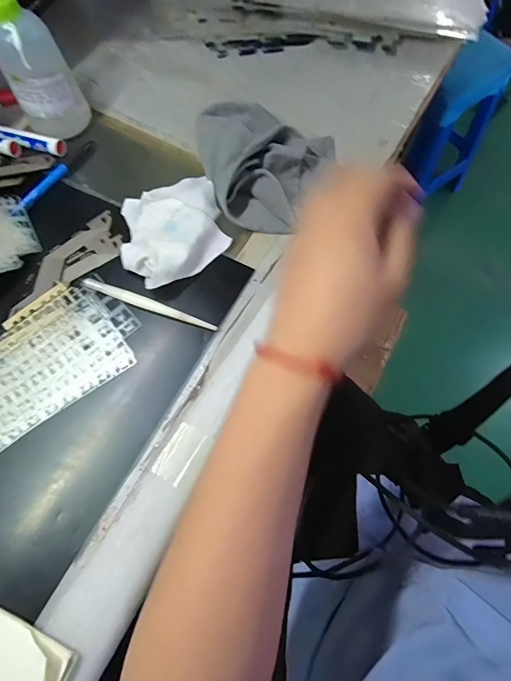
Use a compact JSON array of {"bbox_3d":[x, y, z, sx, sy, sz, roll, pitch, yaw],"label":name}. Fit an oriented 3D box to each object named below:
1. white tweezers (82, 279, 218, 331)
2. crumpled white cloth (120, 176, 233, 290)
[{"bbox_3d":[-0.097,-0.033,0.346,0.131,0.007,0.009,19,70,8],"label":"white tweezers"},{"bbox_3d":[-0.080,-0.109,0.369,0.100,0.022,0.117,-18,69,-7],"label":"crumpled white cloth"}]

